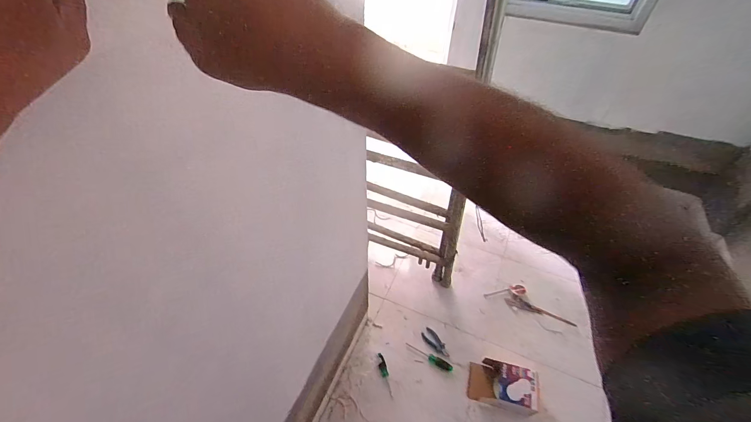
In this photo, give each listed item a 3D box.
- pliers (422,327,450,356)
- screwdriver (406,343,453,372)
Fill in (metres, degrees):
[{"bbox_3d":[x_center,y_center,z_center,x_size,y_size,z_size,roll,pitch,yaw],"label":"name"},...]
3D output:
[{"bbox_3d":[0.315,0.692,1.739,0.079,0.023,0.165,-32,56,-26],"label":"pliers"},{"bbox_3d":[0.261,0.719,1.635,0.242,0.034,0.044,22,51,18],"label":"screwdriver"}]

